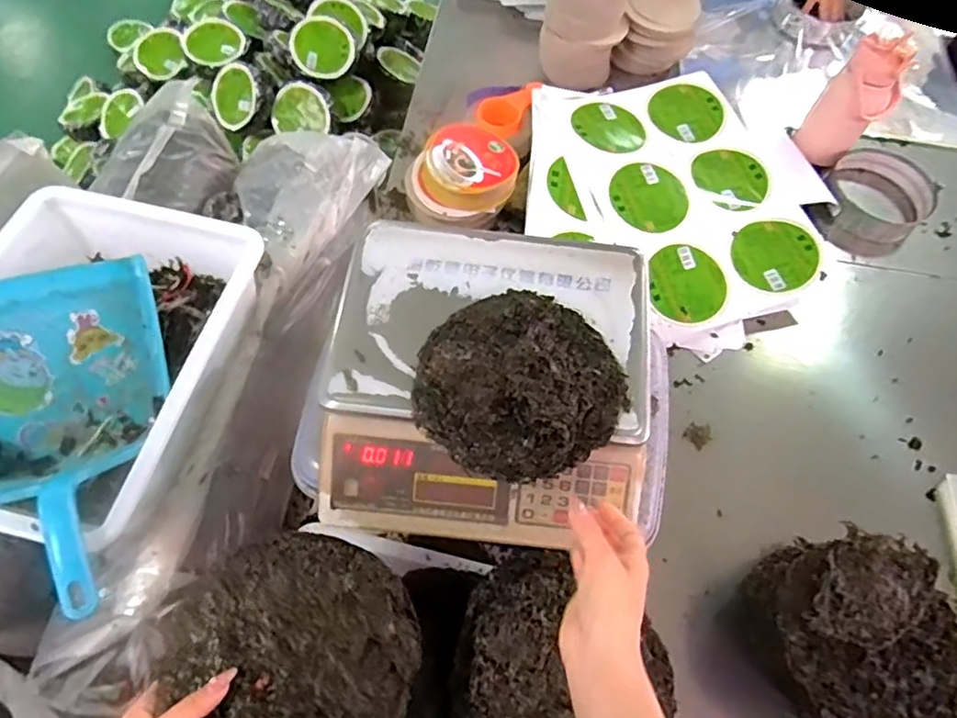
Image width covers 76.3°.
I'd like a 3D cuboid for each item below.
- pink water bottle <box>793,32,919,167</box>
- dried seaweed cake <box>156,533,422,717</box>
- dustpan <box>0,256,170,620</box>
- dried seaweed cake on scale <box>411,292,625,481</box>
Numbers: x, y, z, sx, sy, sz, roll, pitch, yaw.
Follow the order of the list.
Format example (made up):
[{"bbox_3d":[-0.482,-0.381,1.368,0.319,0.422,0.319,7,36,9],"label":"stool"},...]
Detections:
[{"bbox_3d":[0.645,-0.439,1.043,0.105,0.202,0.099,38,67,15],"label":"pink water bottle"},{"bbox_3d":[-0.146,0.242,0.484,0.186,0.012,0.190,19,58,-12],"label":"dried seaweed cake"},{"bbox_3d":[-0.402,0.073,0.585,0.231,0.109,0.325,-23,67,-14],"label":"dustpan"},{"bbox_3d":[0.040,0.017,0.580,0.188,0.031,0.189,34,66,13],"label":"dried seaweed cake on scale"}]

